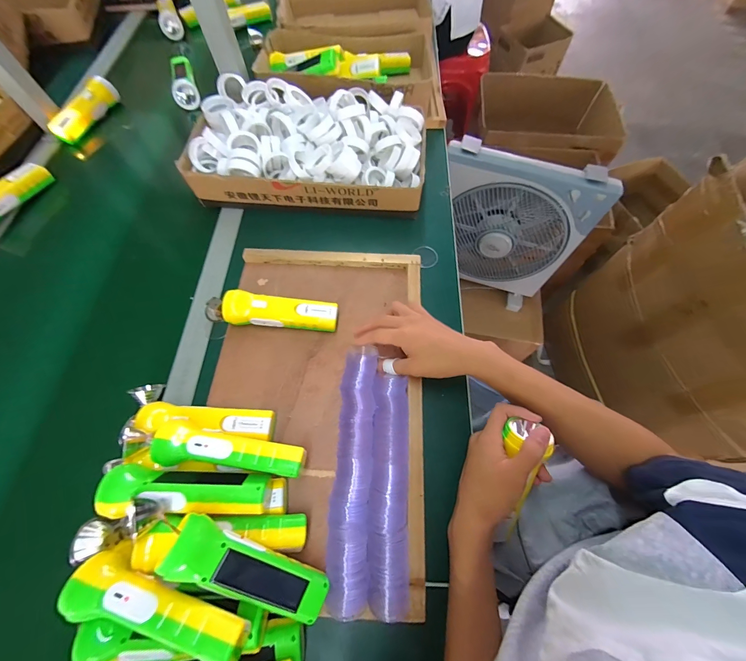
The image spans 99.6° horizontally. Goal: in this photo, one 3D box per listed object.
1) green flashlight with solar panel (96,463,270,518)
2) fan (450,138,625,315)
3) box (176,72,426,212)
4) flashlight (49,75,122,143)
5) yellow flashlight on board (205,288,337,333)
[{"bbox_3d":[-0.199,0.175,0.340,0.167,0.054,0.057,-2,66,0],"label":"green flashlight with solar panel"},{"bbox_3d":[0.341,-0.257,0.826,0.355,0.385,0.107,23,69,10],"label":"fan"},{"bbox_3d":[-0.113,-0.337,0.586,0.413,0.109,0.234,2,66,2],"label":"box"},{"bbox_3d":[-0.645,-0.492,0.699,0.059,0.047,0.170,14,67,7],"label":"flashlight"},{"bbox_3d":[-0.157,-0.026,0.476,0.205,0.050,0.046,5,67,3],"label":"yellow flashlight on board"}]

